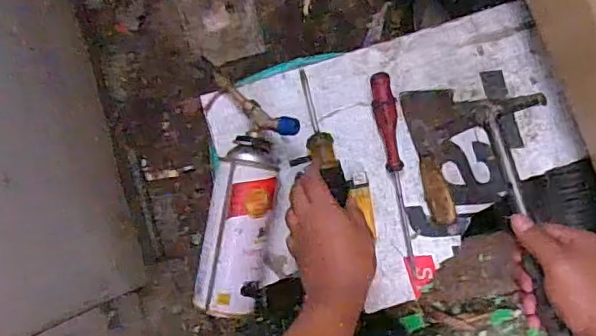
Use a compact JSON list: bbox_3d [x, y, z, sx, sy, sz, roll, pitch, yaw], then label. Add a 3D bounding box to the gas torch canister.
[{"bbox_3d":[-0.054,0.027,0.630,0.094,0.070,0.250,4,89,7],"label":"gas torch canister"}]

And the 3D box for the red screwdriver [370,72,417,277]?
[{"bbox_3d":[0.105,0.007,0.646,0.025,0.019,0.221,-7,88,6],"label":"red screwdriver"}]

